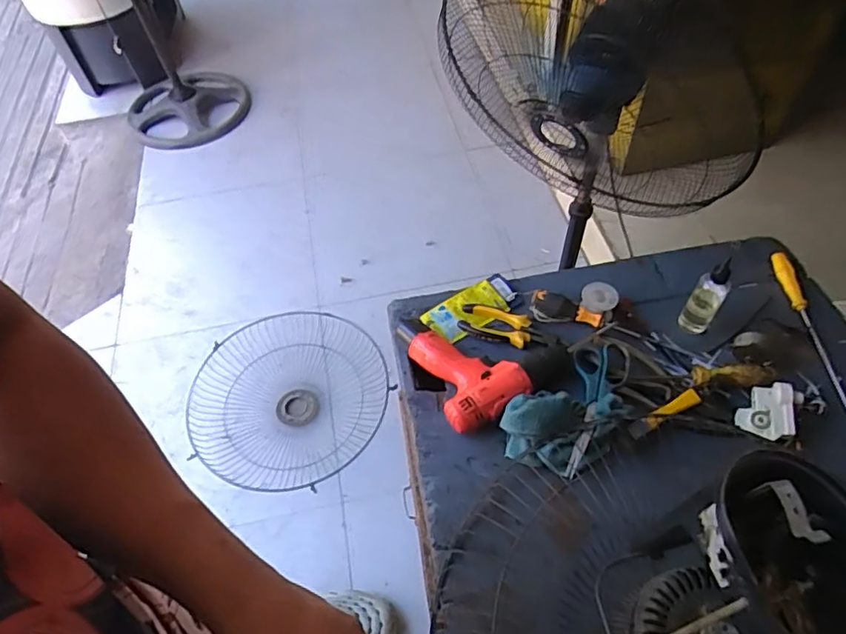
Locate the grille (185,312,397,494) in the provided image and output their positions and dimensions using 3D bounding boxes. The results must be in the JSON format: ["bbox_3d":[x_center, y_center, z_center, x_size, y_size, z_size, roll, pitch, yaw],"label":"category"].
[{"bbox_3d":[-0.363,0.208,1.488,0.518,0.090,0.478,-2,55,2],"label":"grille"}]

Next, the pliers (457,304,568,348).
[{"bbox_3d":[0.130,0.014,0.821,0.157,0.027,0.057,18,58,15],"label":"pliers"}]

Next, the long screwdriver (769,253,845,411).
[{"bbox_3d":[0.550,0.027,0.782,0.031,0.022,0.292,-1,55,3],"label":"long screwdriver"}]

